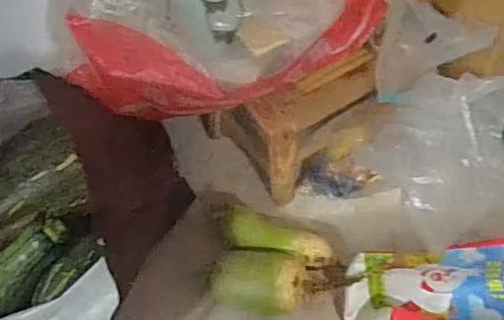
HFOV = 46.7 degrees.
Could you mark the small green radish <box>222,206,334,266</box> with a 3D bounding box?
[{"bbox_3d":[0.039,0.119,0.867,0.170,0.059,0.067,6,58,7],"label":"small green radish"}]

